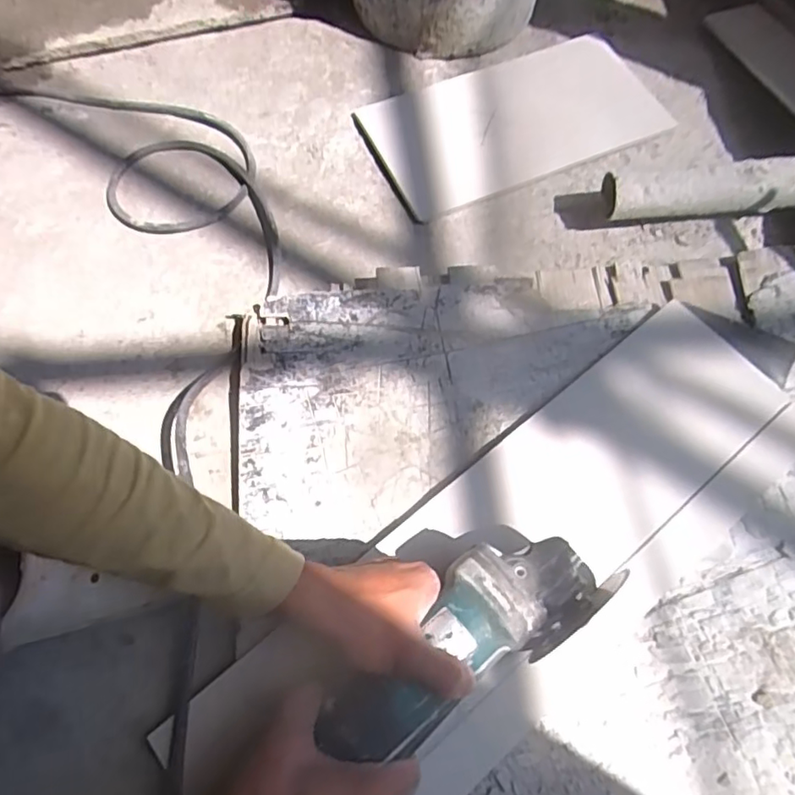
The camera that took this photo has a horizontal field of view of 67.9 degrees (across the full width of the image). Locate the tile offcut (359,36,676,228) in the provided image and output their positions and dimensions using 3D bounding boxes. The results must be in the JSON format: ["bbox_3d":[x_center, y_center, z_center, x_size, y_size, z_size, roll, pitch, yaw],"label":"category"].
[{"bbox_3d":[0.148,-0.346,0.734,0.363,0.012,0.188,-25,67,-10],"label":"tile offcut"}]

